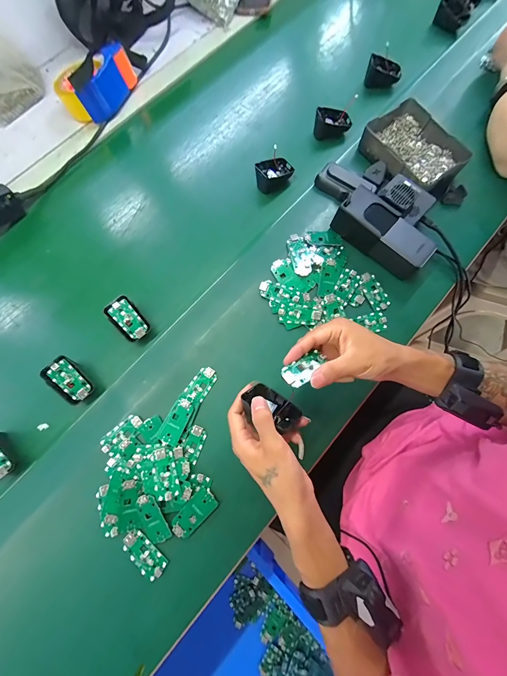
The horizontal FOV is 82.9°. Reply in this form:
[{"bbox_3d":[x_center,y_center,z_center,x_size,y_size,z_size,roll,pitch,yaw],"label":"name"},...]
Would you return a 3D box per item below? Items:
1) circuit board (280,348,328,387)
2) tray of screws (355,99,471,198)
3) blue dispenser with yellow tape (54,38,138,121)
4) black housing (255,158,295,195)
[{"bbox_3d":[0.060,0.035,0.337,0.057,0.011,0.028,-34,79,-24],"label":"circuit board"},{"bbox_3d":[0.284,-0.334,0.515,0.130,0.043,0.174,-35,78,-8],"label":"tray of screws"},{"bbox_3d":[-0.308,-0.508,0.575,0.072,0.068,0.151,31,77,10],"label":"blue dispenser with yellow tape"},{"bbox_3d":[0.038,-0.298,0.523,0.066,0.035,0.043,-28,74,-6],"label":"black housing"}]

